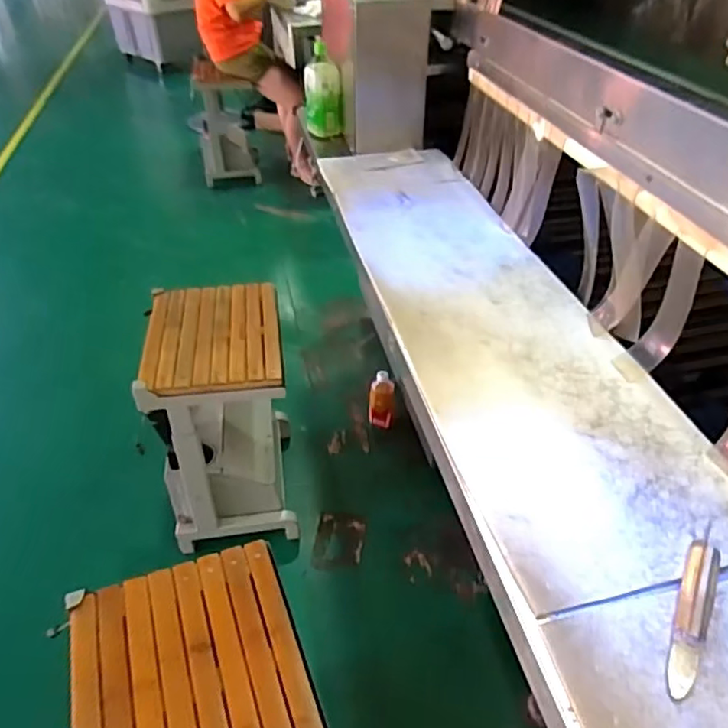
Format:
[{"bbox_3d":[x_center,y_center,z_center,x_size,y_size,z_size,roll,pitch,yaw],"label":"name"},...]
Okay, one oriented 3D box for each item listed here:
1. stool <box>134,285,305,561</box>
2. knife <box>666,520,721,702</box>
[{"bbox_3d":[-0.326,0.115,1.483,0.295,0.508,0.416,-6,40,-6],"label":"stool"},{"bbox_3d":[0.307,0.220,0.565,0.030,0.014,0.188,20,44,26],"label":"knife"}]

